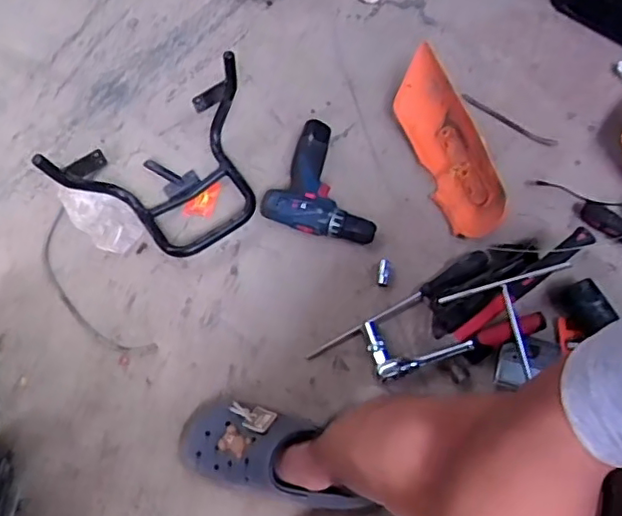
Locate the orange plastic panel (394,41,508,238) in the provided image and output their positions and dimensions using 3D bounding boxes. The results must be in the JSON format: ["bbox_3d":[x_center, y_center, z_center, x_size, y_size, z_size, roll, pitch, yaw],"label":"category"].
[{"bbox_3d":[0.224,-0.187,0.970,0.106,0.078,0.319,-15,65,-4],"label":"orange plastic panel"}]

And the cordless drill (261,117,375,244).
[{"bbox_3d":[0.039,-0.116,0.963,0.181,0.055,0.186,23,68,13],"label":"cordless drill"}]

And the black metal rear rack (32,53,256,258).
[{"bbox_3d":[-0.201,-0.121,0.934,0.321,0.151,0.199,-33,68,-12],"label":"black metal rear rack"}]

